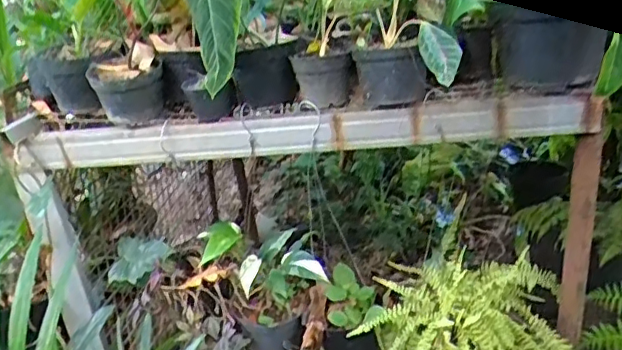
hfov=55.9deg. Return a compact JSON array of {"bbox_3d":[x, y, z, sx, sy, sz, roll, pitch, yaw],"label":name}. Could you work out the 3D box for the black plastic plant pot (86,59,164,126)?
[{"bbox_3d":[-0.382,-0.177,1.231,0.148,0.114,0.132,-12,23,-16],"label":"black plastic plant pot"}]

